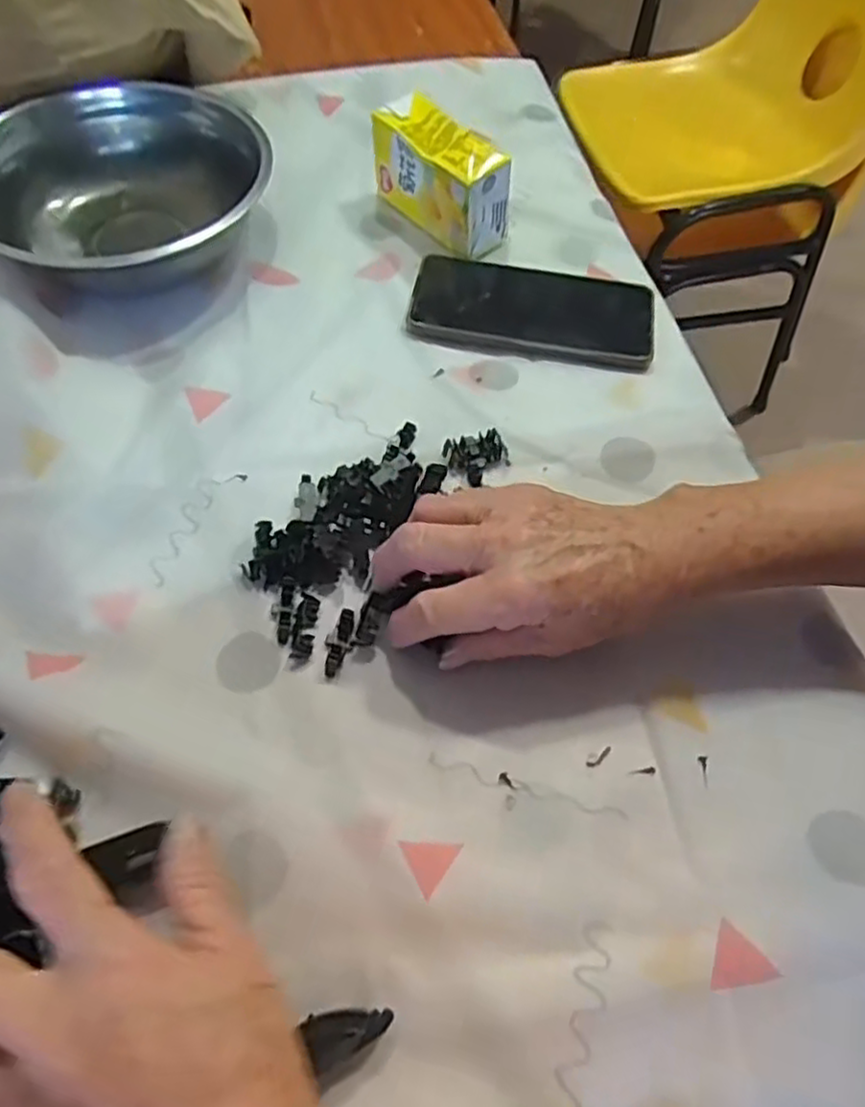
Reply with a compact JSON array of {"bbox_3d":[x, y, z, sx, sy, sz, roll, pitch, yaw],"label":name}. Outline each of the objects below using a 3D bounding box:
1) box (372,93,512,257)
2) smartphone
[{"bbox_3d":[0.002,-0.281,0.520,0.043,0.071,0.122,-33,66,-21],"label":"box"},{"bbox_3d":[0.070,-0.169,0.496,0.165,0.008,0.088,7,58,0],"label":"smartphone"}]

